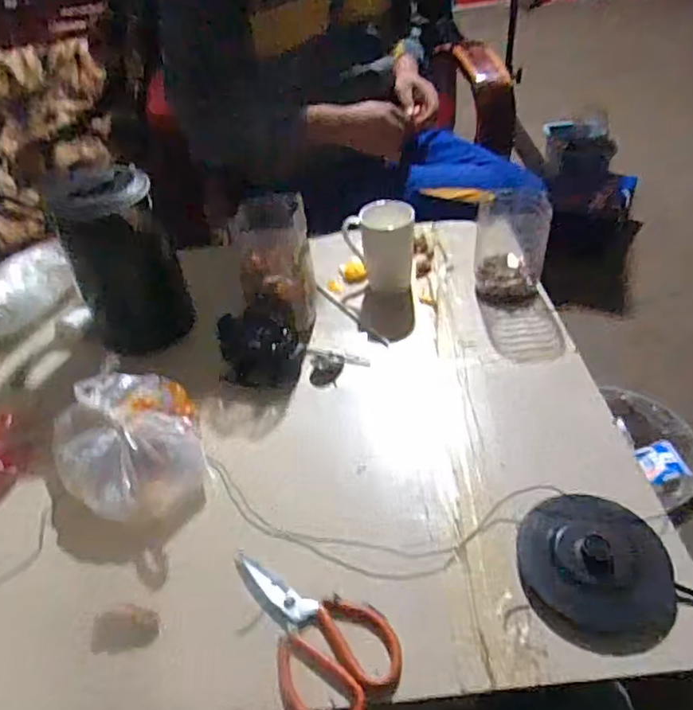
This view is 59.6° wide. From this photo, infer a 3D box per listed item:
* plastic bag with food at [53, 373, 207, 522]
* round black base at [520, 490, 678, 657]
[{"bbox_3d":[-0.258,0.100,0.706,0.164,0.084,0.194,-16,44,-11],"label":"plastic bag with food"},{"bbox_3d":[0.240,0.209,0.586,0.139,0.027,0.141,-1,48,2],"label":"round black base"}]

